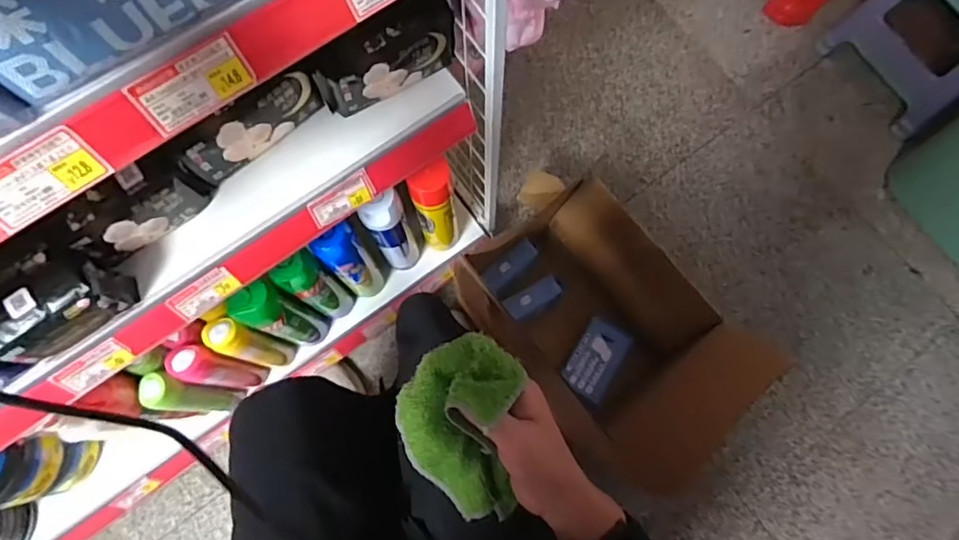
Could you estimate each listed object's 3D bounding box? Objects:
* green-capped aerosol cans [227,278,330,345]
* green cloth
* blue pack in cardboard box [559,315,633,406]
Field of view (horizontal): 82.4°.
[{"bbox_3d":[-0.291,0.072,0.828,0.054,0.274,0.060,28,77,6],"label":"green-capped aerosol cans"},{"bbox_3d":[-0.017,0.122,0.425,0.094,0.084,0.137,5,76,1],"label":"green cloth"},{"bbox_3d":[0.220,0.167,1.024,0.090,0.026,0.141,33,78,7],"label":"blue pack in cardboard box"}]

